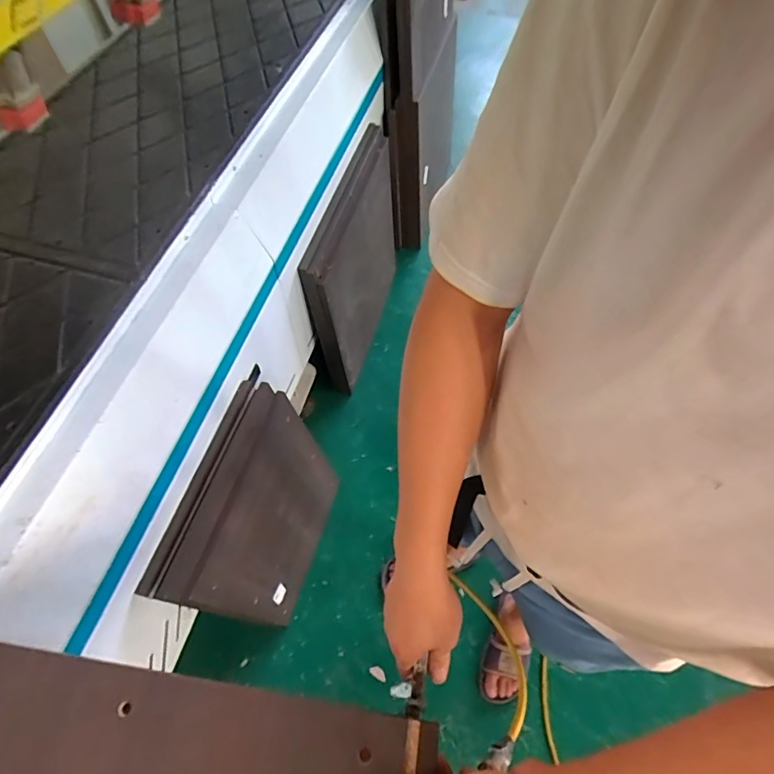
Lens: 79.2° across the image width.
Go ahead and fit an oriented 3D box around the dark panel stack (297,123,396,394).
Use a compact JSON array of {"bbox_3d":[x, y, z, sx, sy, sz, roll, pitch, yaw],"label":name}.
[{"bbox_3d":[-0.081,-0.383,1.489,0.103,0.569,0.621,15,61,8],"label":"dark panel stack"}]

